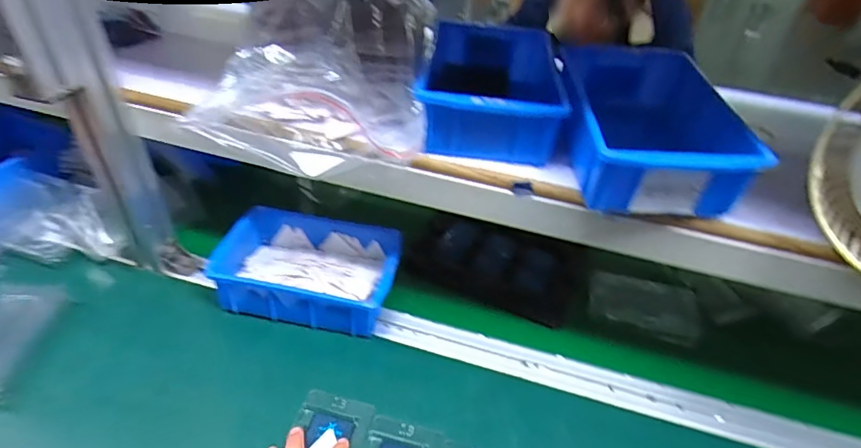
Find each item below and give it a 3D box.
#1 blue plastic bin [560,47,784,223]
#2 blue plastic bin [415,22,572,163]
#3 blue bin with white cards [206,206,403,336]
[{"bbox_3d":[0.193,-0.091,0.454,0.129,0.066,0.197,6,40,-1],"label":"blue plastic bin"},{"bbox_3d":[0.060,-0.140,0.510,0.130,0.069,0.202,7,40,1],"label":"blue plastic bin"},{"bbox_3d":[-0.145,0.051,0.602,0.208,0.055,0.143,10,40,4],"label":"blue bin with white cards"}]

